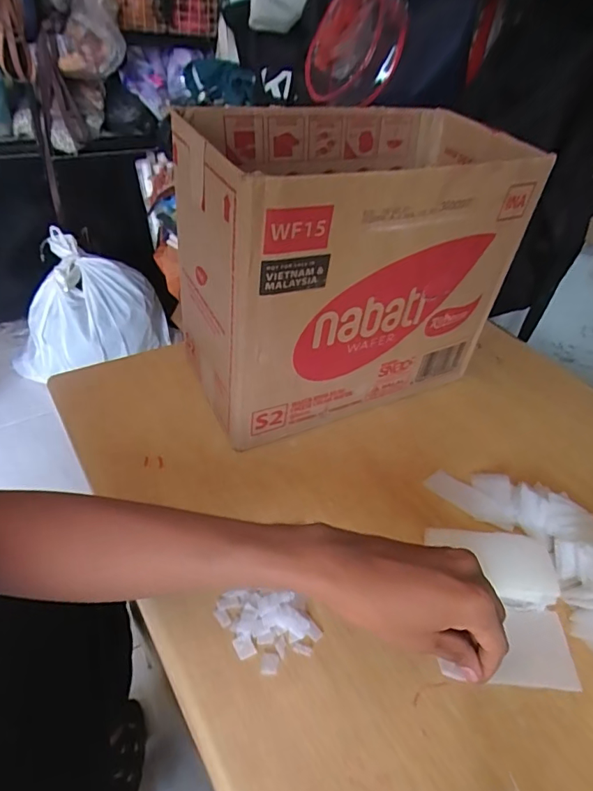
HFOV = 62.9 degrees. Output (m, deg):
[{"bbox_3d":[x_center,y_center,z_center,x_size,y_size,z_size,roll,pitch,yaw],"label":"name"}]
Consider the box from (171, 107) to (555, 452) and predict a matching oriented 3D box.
[{"bbox_3d":[0.053,-0.126,0.499,0.320,0.257,0.178,-16,46,-25],"label":"box"}]

